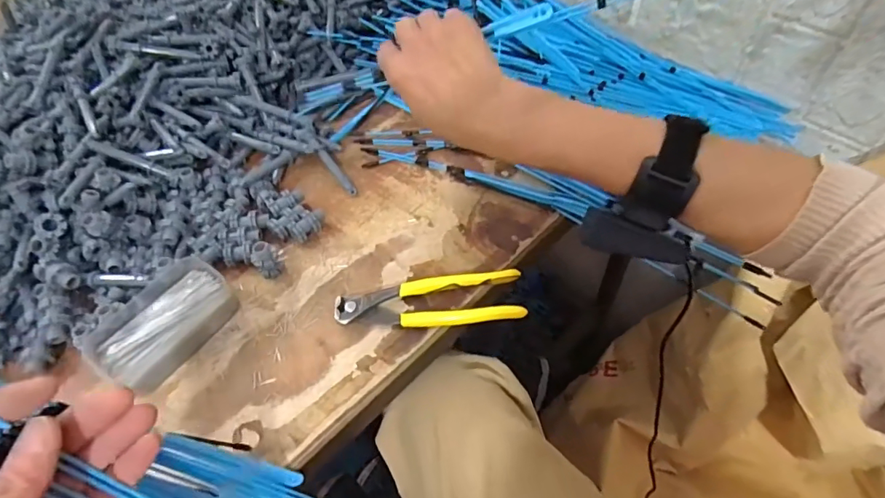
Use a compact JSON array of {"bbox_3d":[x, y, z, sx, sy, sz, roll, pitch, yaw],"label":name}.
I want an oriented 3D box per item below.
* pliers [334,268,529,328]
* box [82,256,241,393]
[{"bbox_3d":[-0.012,0.046,0.451,0.162,0.017,0.048,-2,53,3],"label":"pliers"},{"bbox_3d":[-0.248,0.065,0.455,0.073,0.028,0.118,28,60,23],"label":"box"}]

